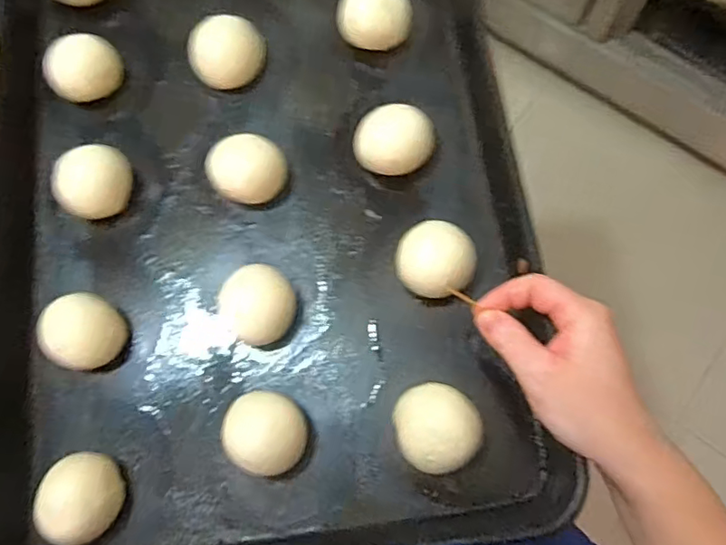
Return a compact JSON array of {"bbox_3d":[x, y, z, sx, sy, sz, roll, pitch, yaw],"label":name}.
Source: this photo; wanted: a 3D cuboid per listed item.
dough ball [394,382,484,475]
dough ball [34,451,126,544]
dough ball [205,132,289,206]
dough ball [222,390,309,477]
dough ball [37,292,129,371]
[{"bbox_3d":[0.050,0.104,0.386,0.053,0.033,0.056,0,74,1],"label":"dough ball"},{"bbox_3d":[-0.194,0.155,0.394,0.050,0.032,0.056,-11,74,-2],"label":"dough ball"},{"bbox_3d":[-0.093,-0.083,0.453,0.059,0.027,0.048,2,74,2],"label":"dough ball"},{"bbox_3d":[-0.068,0.111,0.398,0.056,0.029,0.052,0,74,1],"label":"dough ball"},{"bbox_3d":[-0.211,0.045,0.428,0.054,0.031,0.053,0,74,1],"label":"dough ball"}]

